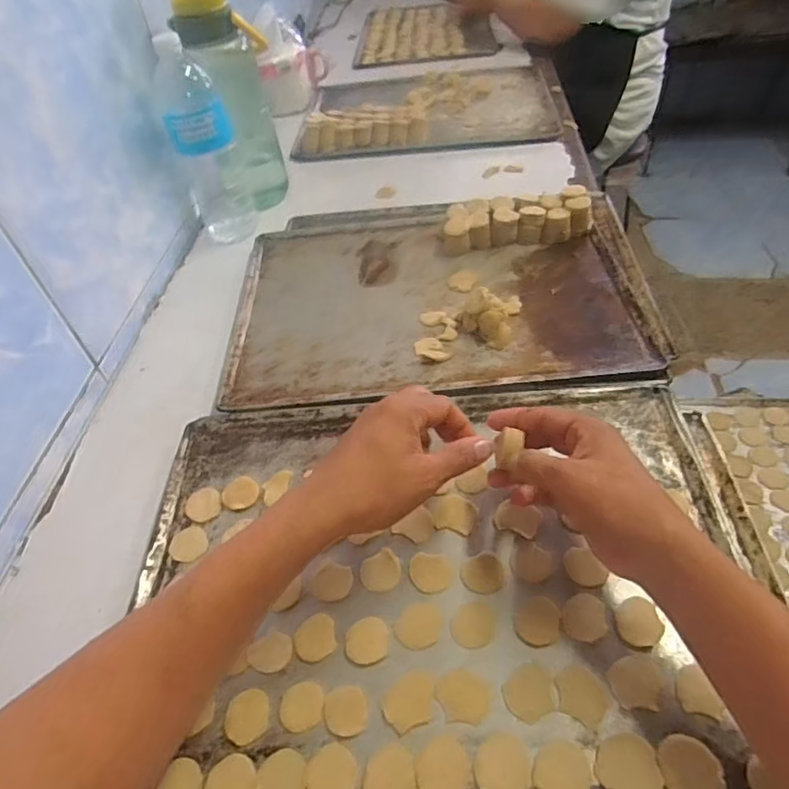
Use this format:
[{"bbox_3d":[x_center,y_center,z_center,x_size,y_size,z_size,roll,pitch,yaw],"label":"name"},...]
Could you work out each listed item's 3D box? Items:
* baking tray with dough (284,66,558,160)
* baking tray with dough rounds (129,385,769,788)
[{"bbox_3d":[0.061,-0.561,1.032,0.478,0.044,0.349,-3,48,3],"label":"baking tray with dough"},{"bbox_3d":[0.028,0.147,0.409,0.447,0.034,0.349,-3,47,4],"label":"baking tray with dough rounds"}]

